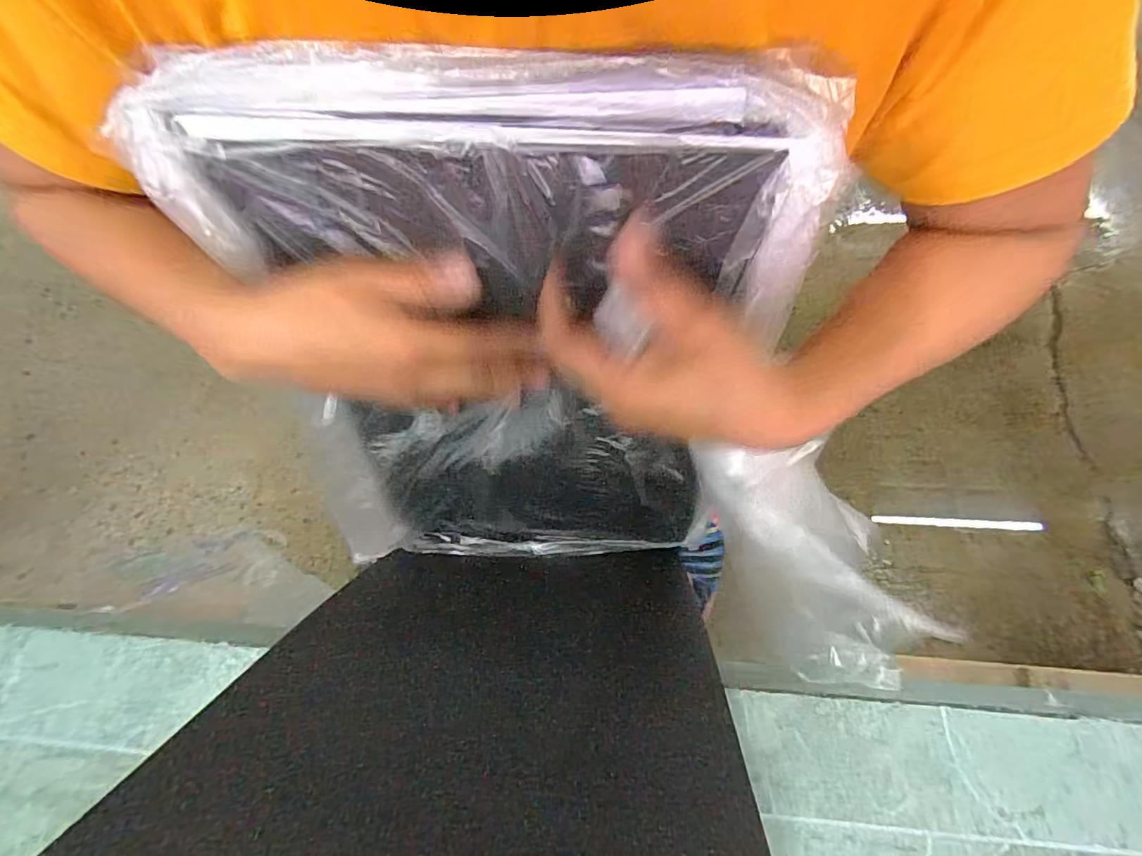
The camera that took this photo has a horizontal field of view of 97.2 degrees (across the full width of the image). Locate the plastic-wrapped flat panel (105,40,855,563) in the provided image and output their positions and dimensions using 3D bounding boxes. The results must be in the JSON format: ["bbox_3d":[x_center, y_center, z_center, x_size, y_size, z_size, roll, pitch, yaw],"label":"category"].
[{"bbox_3d":[-0.043,-0.012,0.311,0.284,0.361,0.028,5,49,4],"label":"plastic-wrapped flat panel"}]

